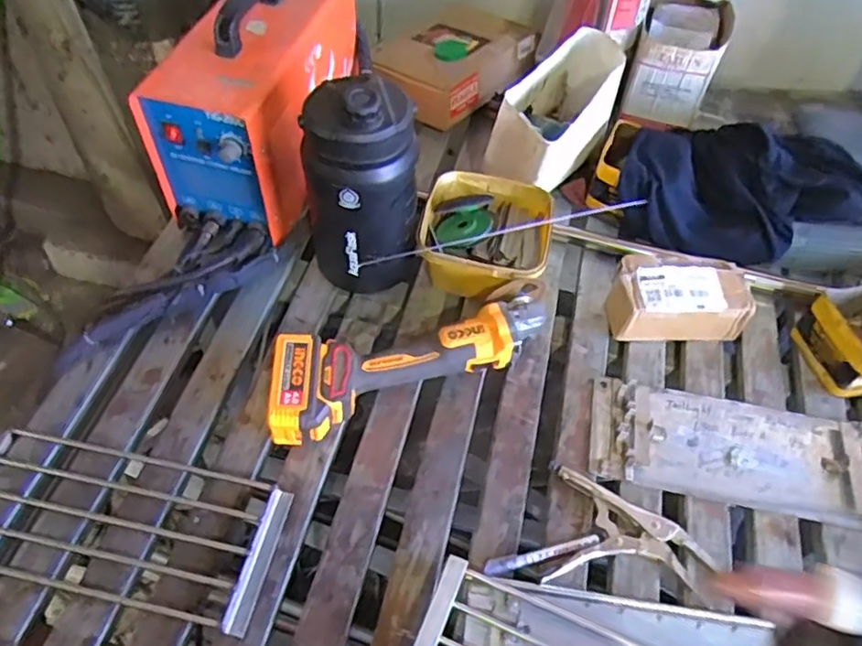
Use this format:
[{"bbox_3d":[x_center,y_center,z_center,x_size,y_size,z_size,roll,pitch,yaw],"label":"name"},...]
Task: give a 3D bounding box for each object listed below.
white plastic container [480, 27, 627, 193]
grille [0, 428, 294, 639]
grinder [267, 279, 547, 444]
[{"bbox_3d":[0.190,-0.309,0.941,0.122,0.135,0.242,27,57,16],"label":"white plastic container"},{"bbox_3d":[-0.340,0.213,0.690,0.349,0.019,0.155,12,54,5],"label":"grille"},{"bbox_3d":[-0.018,0.047,0.780,0.368,0.083,0.107,-15,56,-14],"label":"grinder"}]

